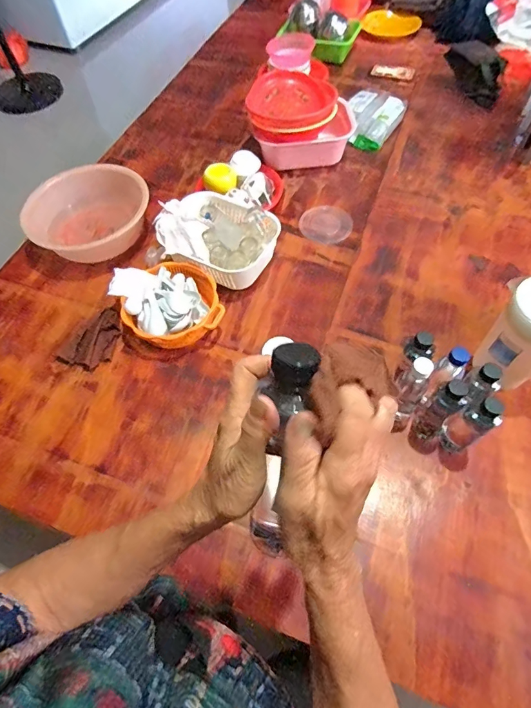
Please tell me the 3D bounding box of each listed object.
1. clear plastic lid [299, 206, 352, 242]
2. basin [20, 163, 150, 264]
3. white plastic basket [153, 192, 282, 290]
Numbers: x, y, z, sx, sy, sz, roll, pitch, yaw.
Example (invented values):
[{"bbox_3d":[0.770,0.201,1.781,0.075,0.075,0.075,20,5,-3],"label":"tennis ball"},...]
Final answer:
[{"bbox_3d":[0.171,-0.367,1.138,0.145,0.009,0.148,-2,60,3],"label":"clear plastic lid"},{"bbox_3d":[-0.484,-0.376,1.126,0.325,0.107,0.325,-2,60,3],"label":"basin"},{"bbox_3d":[-0.117,-0.291,1.034,0.256,0.127,0.246,35,68,21],"label":"white plastic basket"}]

